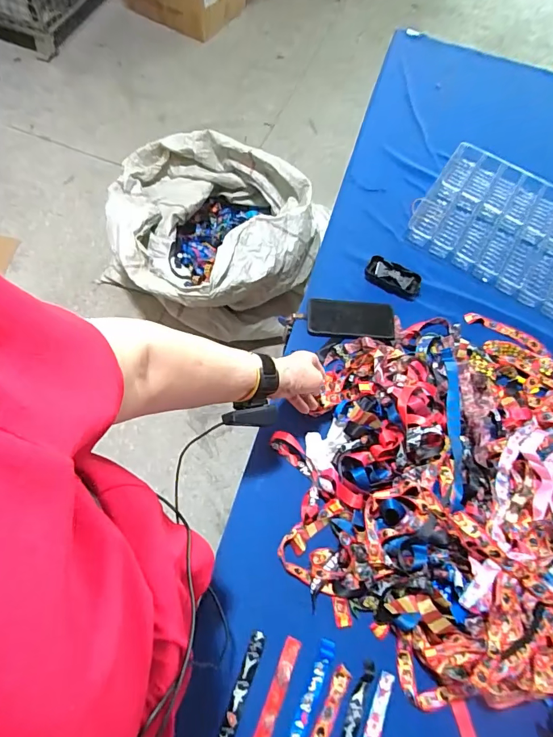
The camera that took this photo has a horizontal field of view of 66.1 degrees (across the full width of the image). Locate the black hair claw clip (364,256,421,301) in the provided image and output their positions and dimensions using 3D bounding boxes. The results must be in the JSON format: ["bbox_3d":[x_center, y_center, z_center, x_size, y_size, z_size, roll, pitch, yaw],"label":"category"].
[{"bbox_3d":[0.233,-0.182,0.849,0.111,0.030,0.055,29,67,7],"label":"black hair claw clip"}]

